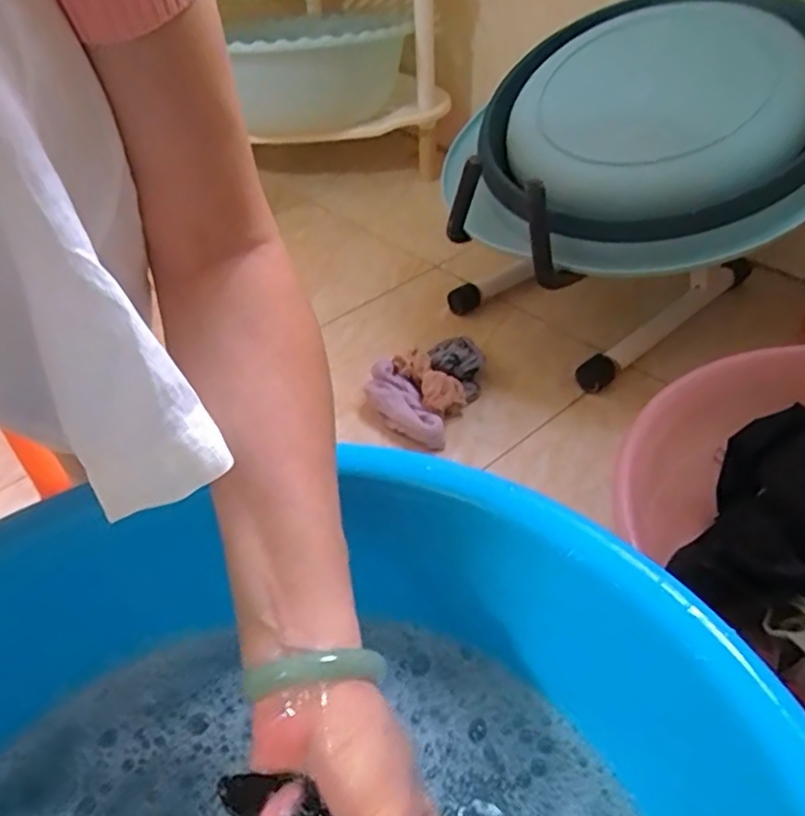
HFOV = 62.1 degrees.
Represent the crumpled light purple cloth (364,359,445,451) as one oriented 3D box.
[{"bbox_3d":[0.000,0.000,0.656,0.040,0.034,0.113,-27,59,-25],"label":"crumpled light purple cloth"}]

